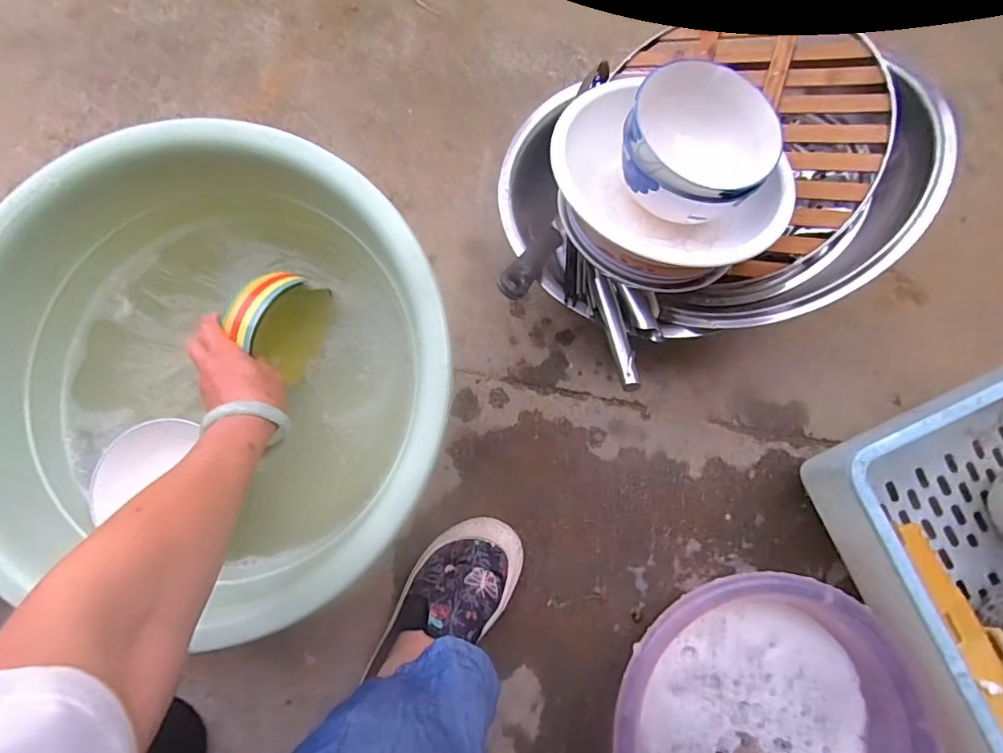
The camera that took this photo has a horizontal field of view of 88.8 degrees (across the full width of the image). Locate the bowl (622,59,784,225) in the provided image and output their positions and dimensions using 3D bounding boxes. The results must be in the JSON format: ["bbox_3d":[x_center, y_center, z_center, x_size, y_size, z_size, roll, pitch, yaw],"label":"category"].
[{"bbox_3d":[0.177,-0.204,0.462,0.137,0.071,0.118,21,82,3],"label":"bowl"}]

